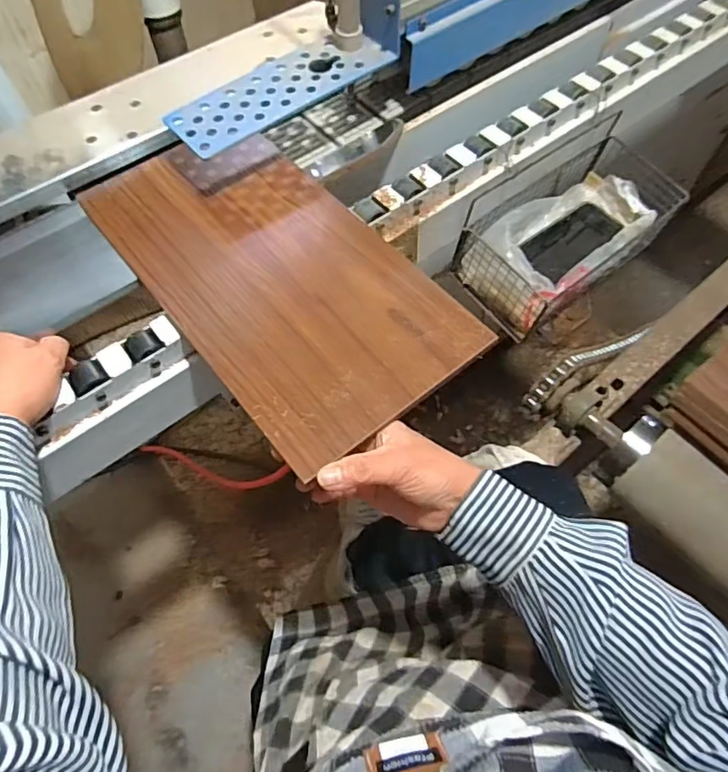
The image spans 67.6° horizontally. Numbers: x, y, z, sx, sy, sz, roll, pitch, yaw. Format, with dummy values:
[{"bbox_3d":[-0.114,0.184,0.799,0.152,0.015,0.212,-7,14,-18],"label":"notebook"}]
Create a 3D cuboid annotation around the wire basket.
[{"bbox_3d":[0.256,-0.198,0.666,0.264,0.124,0.135,-34,67,-17],"label":"wire basket"}]

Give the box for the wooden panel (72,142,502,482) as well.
[{"bbox_3d":[-0.082,-0.110,0.484,0.192,0.020,0.375,-35,67,-17],"label":"wooden panel"}]

